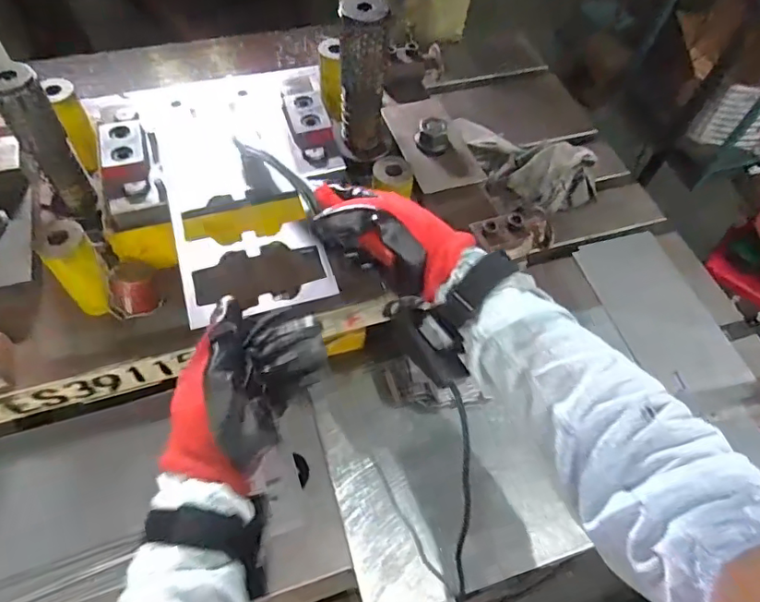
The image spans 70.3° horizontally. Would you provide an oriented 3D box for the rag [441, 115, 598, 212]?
[{"bbox_3d":[0.206,-0.194,0.796,0.235,0.071,0.124,18,58,8],"label":"rag"}]

